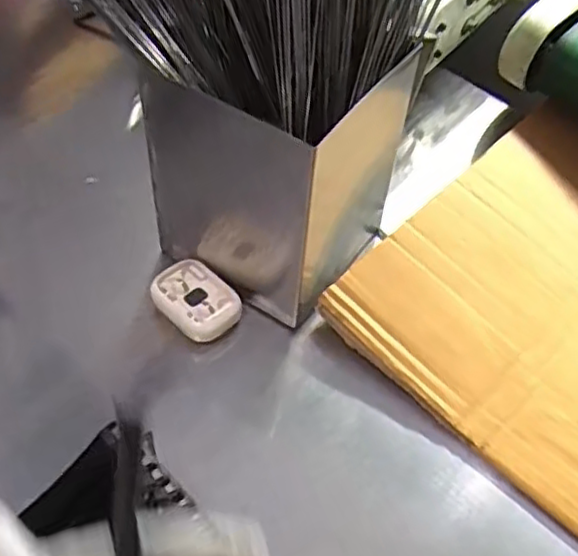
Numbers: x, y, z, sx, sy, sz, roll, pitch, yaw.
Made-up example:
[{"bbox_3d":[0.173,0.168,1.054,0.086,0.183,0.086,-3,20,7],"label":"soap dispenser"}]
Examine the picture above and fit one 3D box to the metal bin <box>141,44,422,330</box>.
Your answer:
[{"bbox_3d":[-0.012,-0.090,0.604,0.149,0.197,0.154,26,57,18],"label":"metal bin"}]

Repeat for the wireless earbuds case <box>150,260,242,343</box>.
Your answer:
[{"bbox_3d":[-0.077,0.017,0.606,0.056,0.026,0.067,-37,62,-24],"label":"wireless earbuds case"}]

